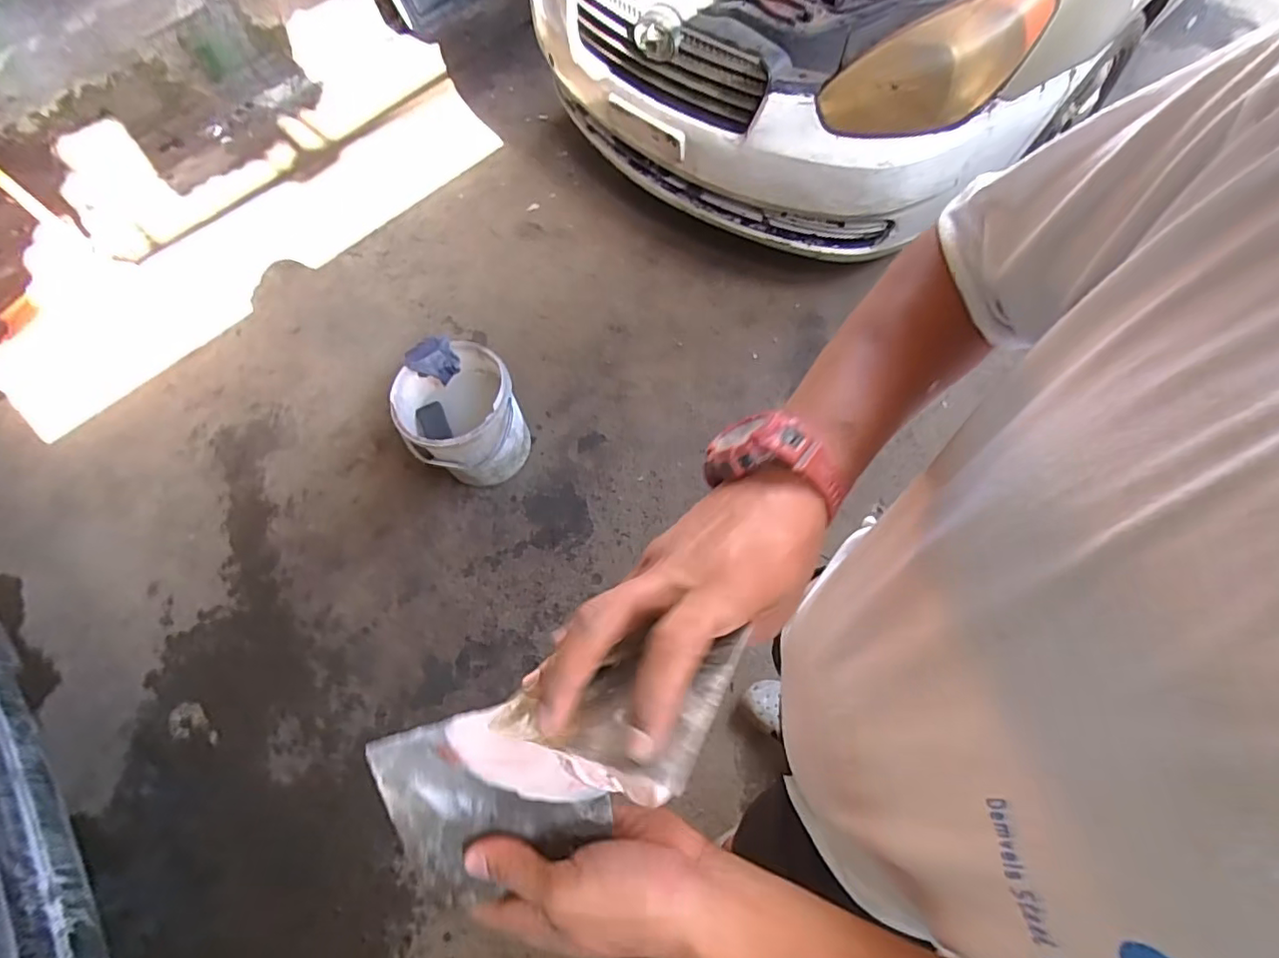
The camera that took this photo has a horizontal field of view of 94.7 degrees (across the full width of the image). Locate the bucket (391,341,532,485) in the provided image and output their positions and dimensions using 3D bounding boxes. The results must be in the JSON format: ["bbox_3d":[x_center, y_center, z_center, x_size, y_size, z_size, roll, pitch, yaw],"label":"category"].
[{"bbox_3d":[-0.471,-0.150,1.629,0.309,0.313,0.271,-29,66,-8],"label":"bucket"}]

